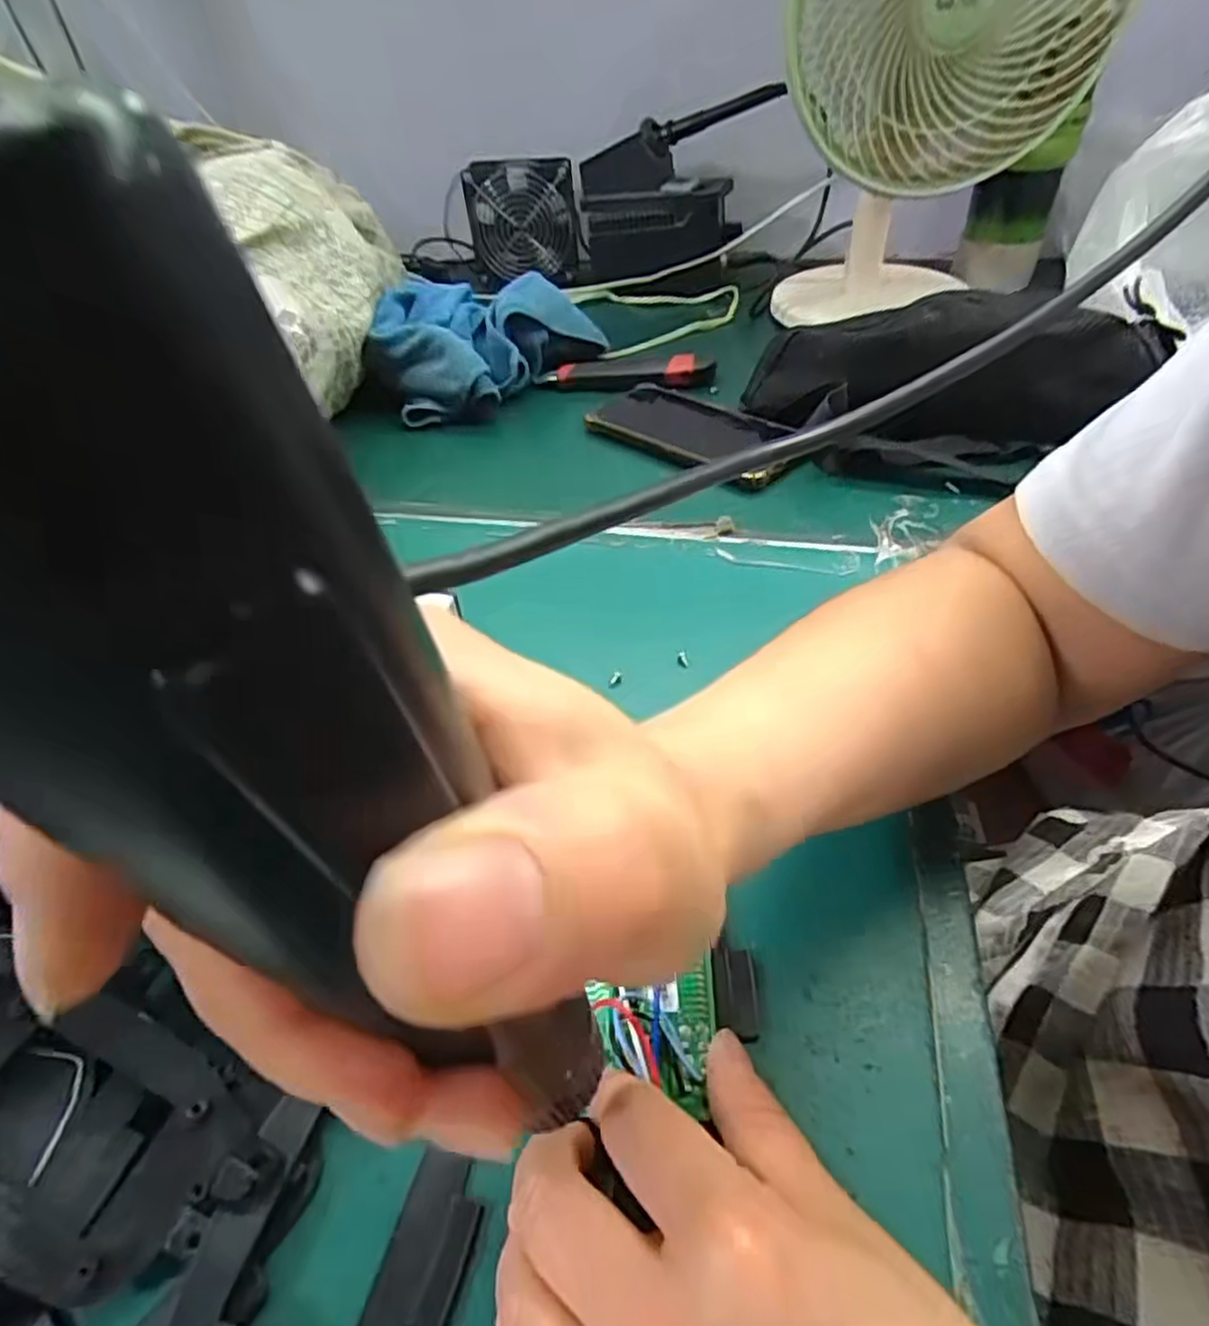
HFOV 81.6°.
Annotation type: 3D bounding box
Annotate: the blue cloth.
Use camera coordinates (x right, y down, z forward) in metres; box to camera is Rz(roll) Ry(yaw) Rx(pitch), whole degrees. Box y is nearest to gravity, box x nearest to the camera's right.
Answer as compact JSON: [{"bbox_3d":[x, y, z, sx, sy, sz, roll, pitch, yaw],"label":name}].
[{"bbox_3d":[-0.121,-0.298,0.626,0.140,0.066,0.206,27,58,25],"label":"blue cloth"}]

